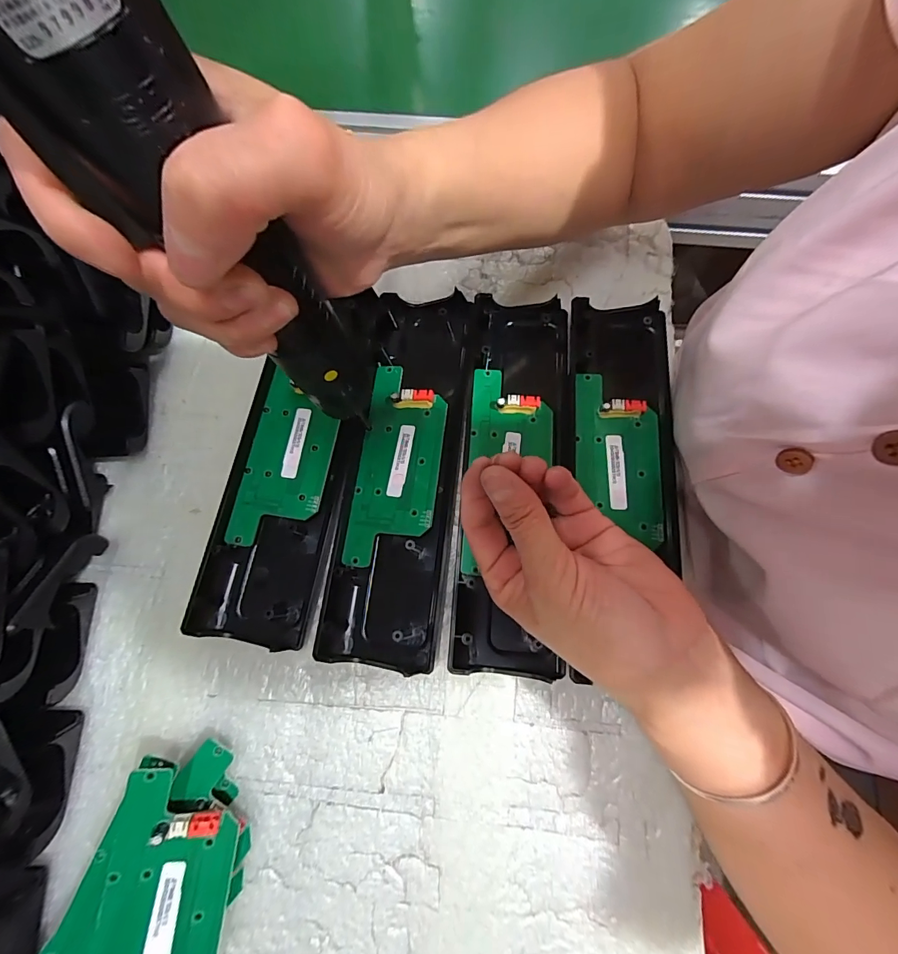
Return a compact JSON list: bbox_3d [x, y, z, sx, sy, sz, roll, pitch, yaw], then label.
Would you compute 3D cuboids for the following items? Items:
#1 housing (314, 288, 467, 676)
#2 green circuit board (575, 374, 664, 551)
[{"bbox_3d":[-0.033,-0.011,0.271,0.069,0.019,0.245,5,76,3],"label":"housing"},{"bbox_3d":[0.110,-0.016,0.266,0.054,0.008,0.107,6,76,3],"label":"green circuit board"}]

